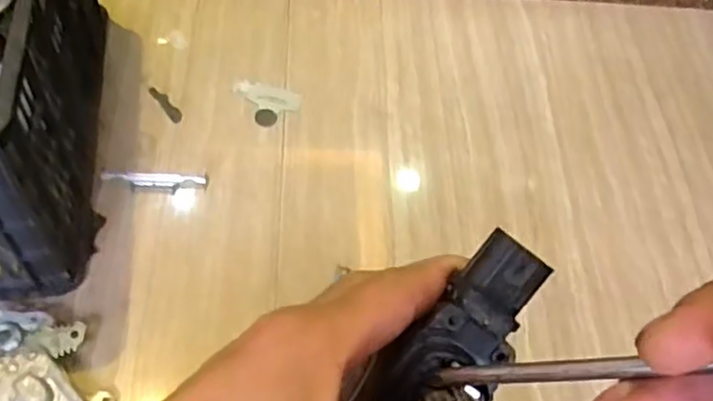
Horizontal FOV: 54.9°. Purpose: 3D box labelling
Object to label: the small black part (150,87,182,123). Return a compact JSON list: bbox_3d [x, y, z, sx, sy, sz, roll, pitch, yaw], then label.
[{"bbox_3d":[-0.259,-0.132,0.936,0.018,0.004,0.069,-33,65,-23],"label":"small black part"}]

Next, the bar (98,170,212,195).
[{"bbox_3d":[-0.254,-0.026,0.867,0.130,0.010,0.033,2,57,-3],"label":"bar"}]

